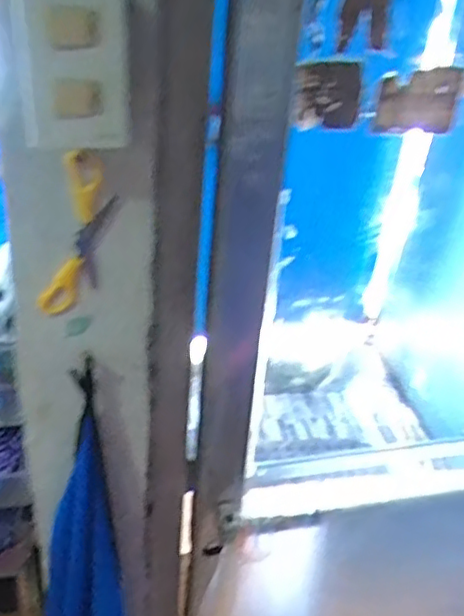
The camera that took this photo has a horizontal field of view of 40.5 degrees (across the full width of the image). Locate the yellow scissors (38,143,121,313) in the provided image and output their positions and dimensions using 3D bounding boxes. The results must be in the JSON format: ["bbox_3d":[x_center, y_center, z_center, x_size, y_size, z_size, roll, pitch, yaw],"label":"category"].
[{"bbox_3d":[-0.132,-0.060,0.543,0.046,0.162,0.004,8,33,-20],"label":"yellow scissors"}]

